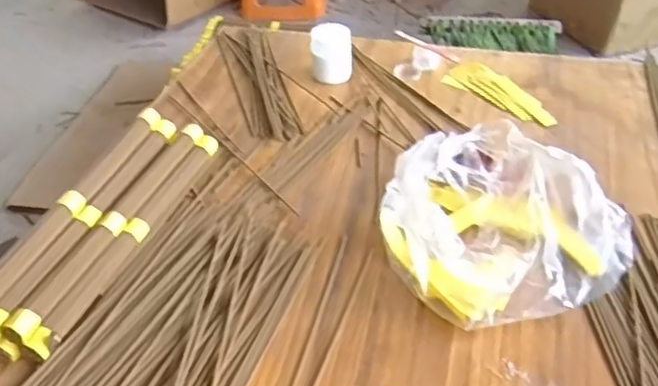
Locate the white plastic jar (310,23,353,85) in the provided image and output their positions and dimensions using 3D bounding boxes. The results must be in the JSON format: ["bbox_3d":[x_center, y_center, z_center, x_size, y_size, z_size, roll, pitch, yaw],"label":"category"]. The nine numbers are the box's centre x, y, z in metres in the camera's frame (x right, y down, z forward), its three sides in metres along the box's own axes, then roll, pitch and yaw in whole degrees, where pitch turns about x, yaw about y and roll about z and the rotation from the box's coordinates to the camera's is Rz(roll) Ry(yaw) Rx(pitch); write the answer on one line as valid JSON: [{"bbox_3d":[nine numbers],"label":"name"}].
[{"bbox_3d":[0.004,-0.194,0.885,0.056,0.066,0.049,-3,40,-1],"label":"white plastic jar"}]

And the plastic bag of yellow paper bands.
[{"bbox_3d":[0.166,0.018,0.616,0.230,0.076,0.213,-21,43,-21],"label":"plastic bag of yellow paper bands"}]

